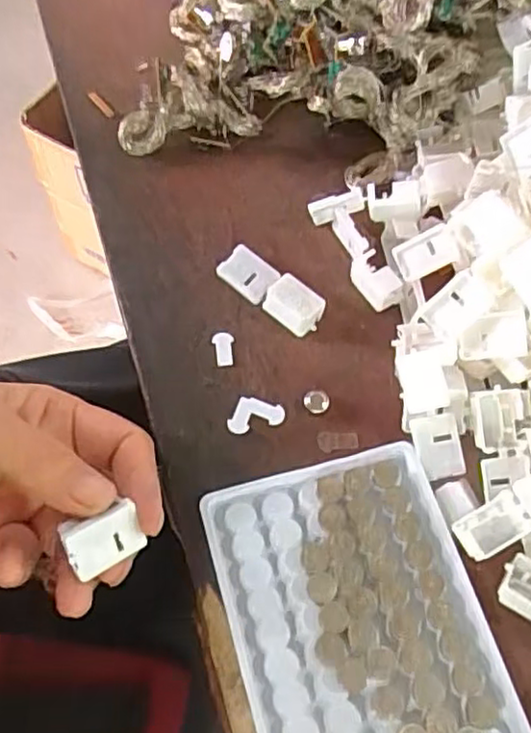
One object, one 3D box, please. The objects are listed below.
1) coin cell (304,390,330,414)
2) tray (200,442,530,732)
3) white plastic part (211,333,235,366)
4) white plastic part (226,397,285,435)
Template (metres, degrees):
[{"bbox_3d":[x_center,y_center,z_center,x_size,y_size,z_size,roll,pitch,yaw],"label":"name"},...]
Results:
[{"bbox_3d":[0.023,0.016,0.303,0.011,0.006,0.010,9,64,5],"label":"coin cell"},{"bbox_3d":[0.036,0.099,0.258,0.094,0.009,0.128,-15,65,-6],"label":"tray"},{"bbox_3d":[-0.020,-0.009,0.315,0.010,0.004,0.016,-3,64,-1],"label":"white plastic part"},{"bbox_3d":[-0.004,0.023,0.299,0.022,0.004,0.017,15,65,8],"label":"white plastic part"}]

